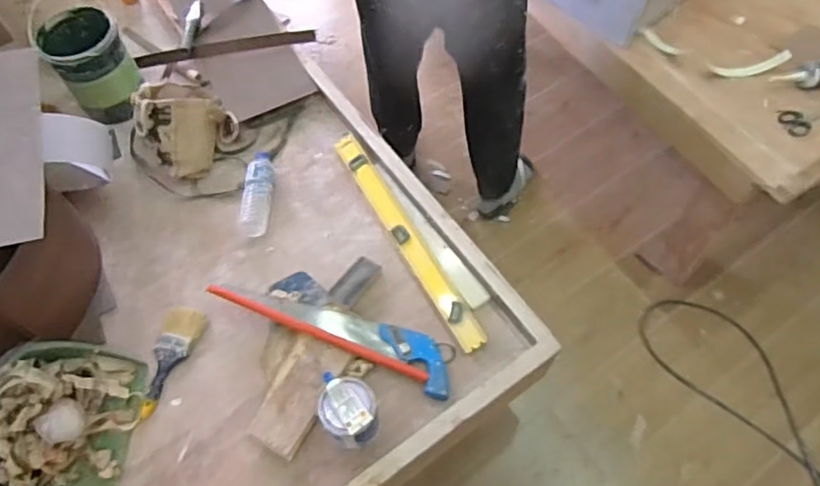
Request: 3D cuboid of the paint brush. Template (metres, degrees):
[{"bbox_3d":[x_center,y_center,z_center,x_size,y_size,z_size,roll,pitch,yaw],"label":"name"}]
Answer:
[{"bbox_3d":[-0.469,0.228,1.158,0.081,0.022,0.221,6,61,4],"label":"paint brush"}]

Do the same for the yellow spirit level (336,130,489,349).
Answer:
[{"bbox_3d":[-0.016,-0.028,1.264,0.047,0.023,0.588,-26,64,-13],"label":"yellow spirit level"}]

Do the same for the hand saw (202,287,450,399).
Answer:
[{"bbox_3d":[-0.144,0.157,1.161,0.502,0.032,0.106,21,64,12],"label":"hand saw"}]

